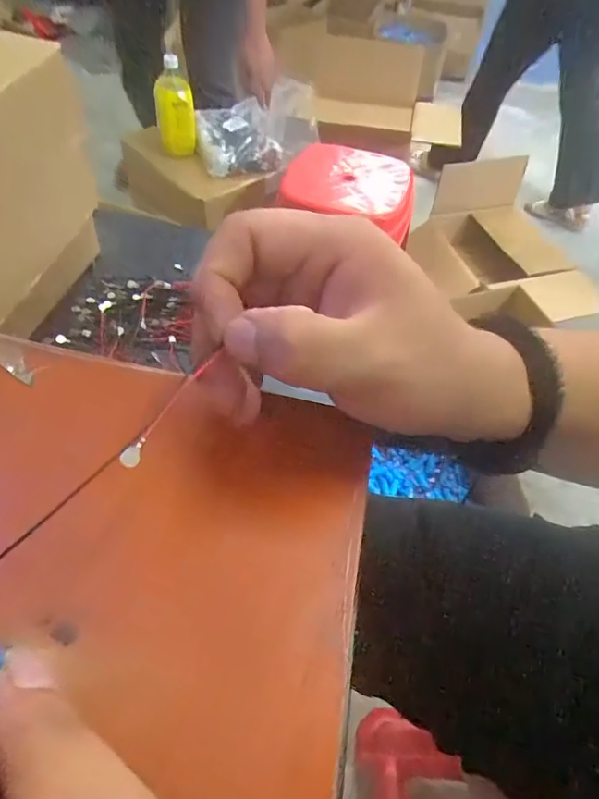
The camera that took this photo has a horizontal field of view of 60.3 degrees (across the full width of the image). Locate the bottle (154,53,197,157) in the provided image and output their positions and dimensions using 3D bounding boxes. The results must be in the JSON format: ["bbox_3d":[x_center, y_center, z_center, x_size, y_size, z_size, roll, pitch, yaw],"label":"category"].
[{"bbox_3d":[-0.278,-0.656,1.158,0.083,0.168,0.082,-7,53,-11],"label":"bottle"}]

